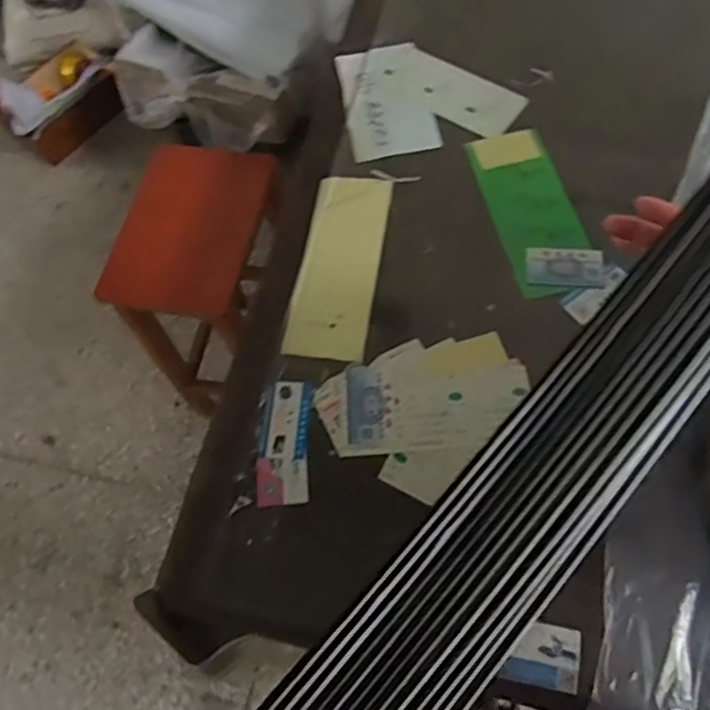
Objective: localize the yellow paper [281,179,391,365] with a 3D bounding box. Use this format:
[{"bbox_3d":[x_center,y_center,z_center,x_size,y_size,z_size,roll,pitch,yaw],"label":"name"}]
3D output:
[{"bbox_3d":[-0.019,-0.117,0.778,0.097,0.013,0.261,8,69,6],"label":"yellow paper"}]

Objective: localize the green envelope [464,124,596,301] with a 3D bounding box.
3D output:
[{"bbox_3d":[0.226,-0.189,0.790,0.100,0.011,0.241,-15,68,0],"label":"green envelope"}]

